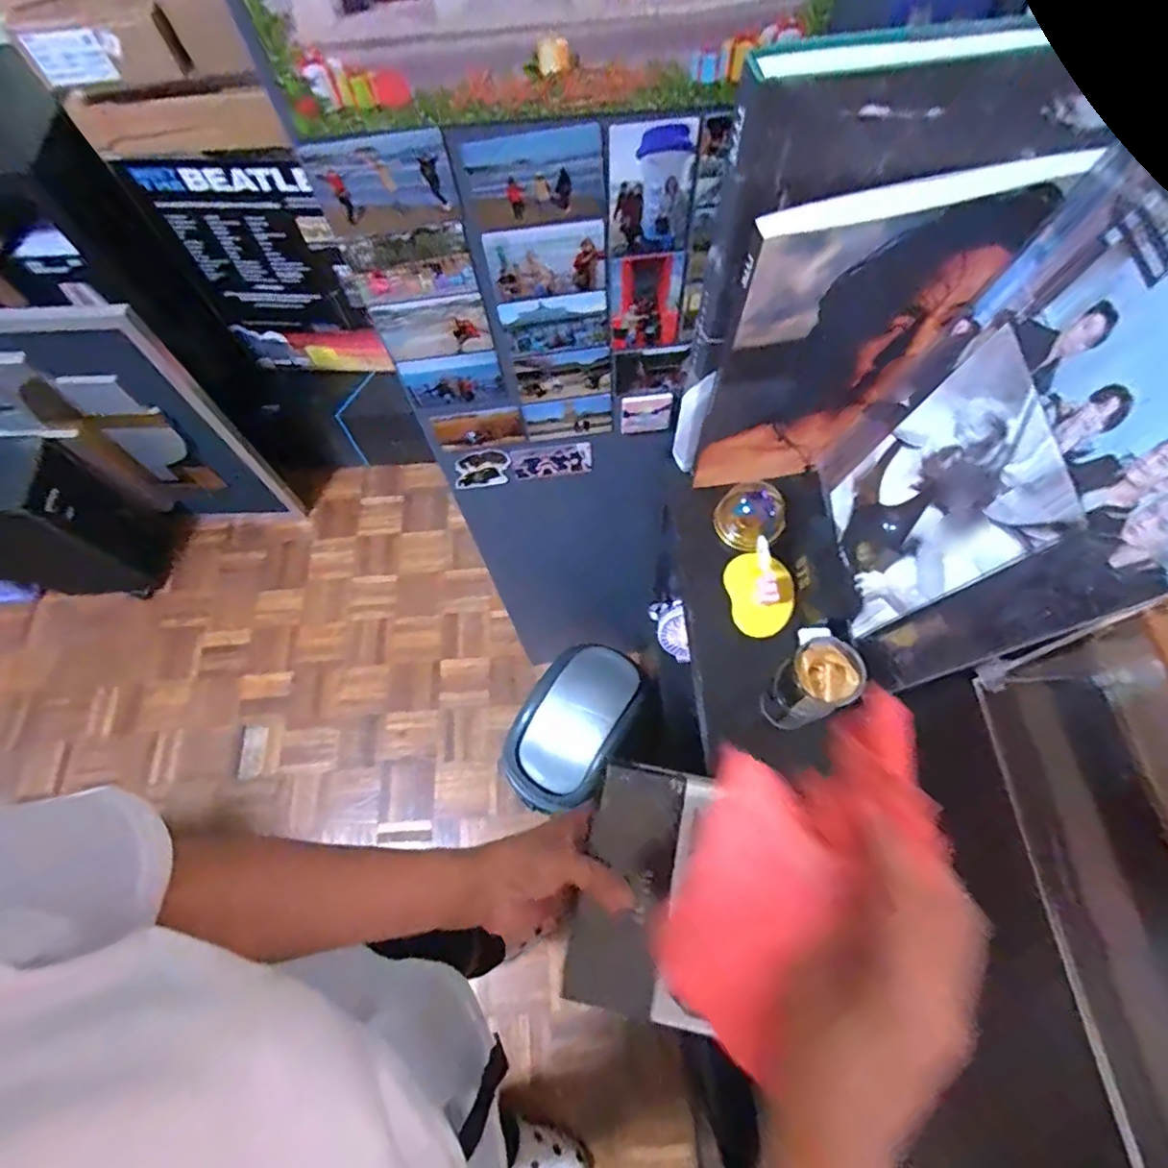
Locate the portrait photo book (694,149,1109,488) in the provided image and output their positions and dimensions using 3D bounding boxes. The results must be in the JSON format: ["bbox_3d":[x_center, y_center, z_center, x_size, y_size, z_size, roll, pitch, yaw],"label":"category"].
[{"bbox_3d":[0.200,-0.171,0.471,0.188,0.289,0.025,-11,66,-1],"label":"portrait photo book"}]

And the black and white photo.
[{"bbox_3d":[0.260,-0.061,0.447,0.010,0.202,0.149,5,66,-10],"label":"black and white photo"}]

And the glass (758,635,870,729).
[{"bbox_3d":[0.179,0.083,0.466,0.057,0.105,0.050,-33,69,-11],"label":"glass"}]

